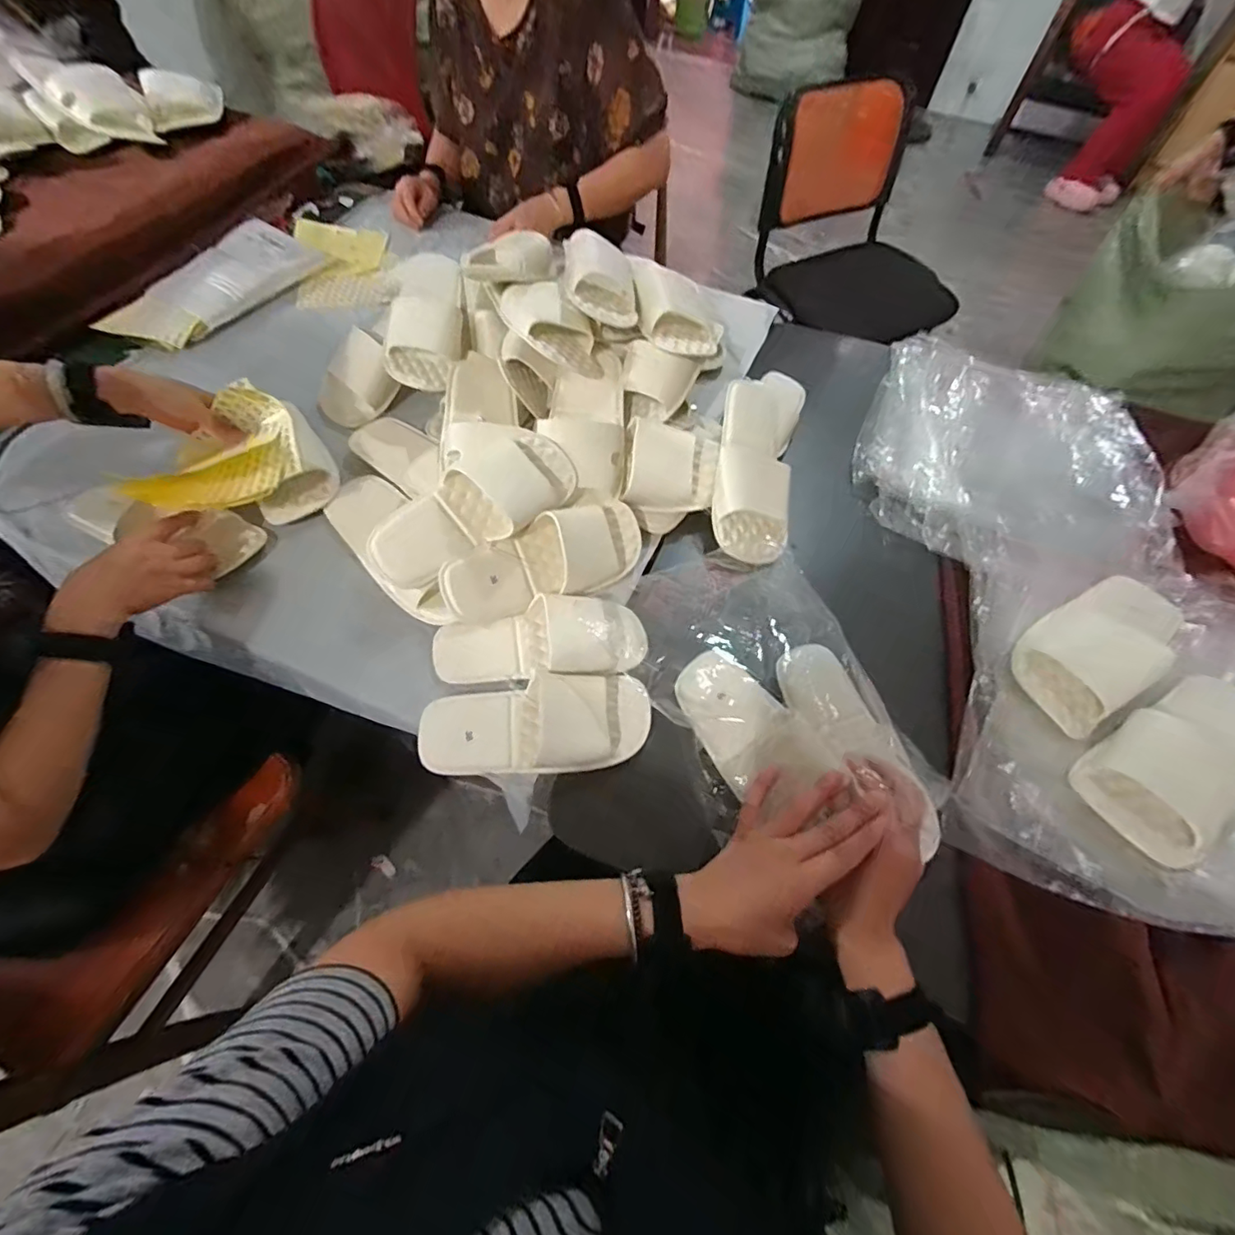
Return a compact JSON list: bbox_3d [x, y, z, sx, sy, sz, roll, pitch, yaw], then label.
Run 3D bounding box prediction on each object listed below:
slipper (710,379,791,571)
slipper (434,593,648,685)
[{"bbox_3d":[0.192,-0.213,0.715,0.110,0.062,0.302,10,60,3],"label":"slipper"},{"bbox_3d":[-0.084,0.021,0.580,0.229,0.049,0.099,-4,60,-5],"label":"slipper"}]

